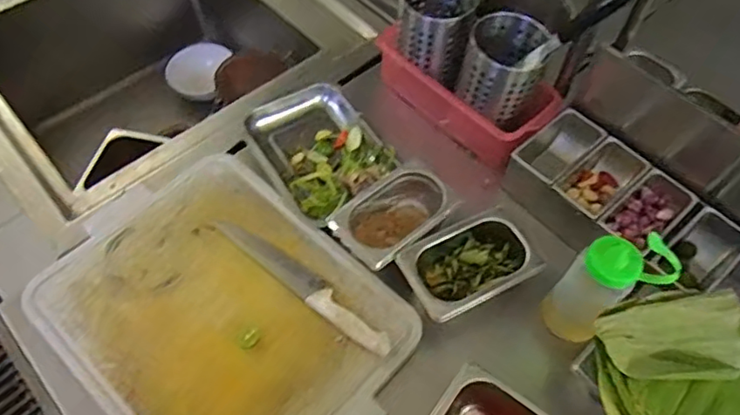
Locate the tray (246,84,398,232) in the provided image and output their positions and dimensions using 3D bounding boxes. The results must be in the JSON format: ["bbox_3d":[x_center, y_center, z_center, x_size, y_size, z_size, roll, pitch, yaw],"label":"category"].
[{"bbox_3d":[-0.077,-0.084,0.921,0.183,0.070,0.248,-27,63,-18],"label":"tray"}]

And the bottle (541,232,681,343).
[{"bbox_3d":[0.277,0.098,0.689,0.061,0.211,0.087,-37,66,-22],"label":"bottle"}]

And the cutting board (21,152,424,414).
[{"bbox_3d":[-0.184,0.144,0.747,0.447,0.031,0.345,39,64,20],"label":"cutting board"}]

